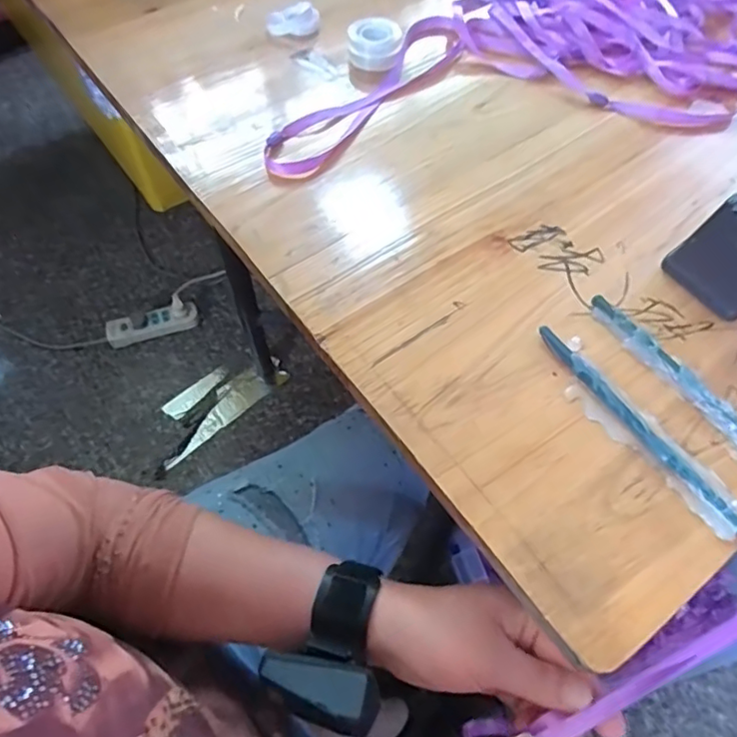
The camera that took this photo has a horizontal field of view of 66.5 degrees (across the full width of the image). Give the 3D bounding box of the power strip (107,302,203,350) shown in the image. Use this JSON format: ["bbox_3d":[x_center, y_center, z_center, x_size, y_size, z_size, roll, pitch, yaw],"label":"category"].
[{"bbox_3d":[-0.463,-0.094,1.209,0.191,0.037,0.060,-17,62,-11],"label":"power strip"}]

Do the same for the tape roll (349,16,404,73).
[{"bbox_3d":[0.007,-0.294,0.511,0.048,0.026,0.053,-2,59,-1],"label":"tape roll"}]

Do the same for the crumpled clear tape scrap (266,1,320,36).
[{"bbox_3d":[-0.071,-0.331,0.536,0.051,0.021,0.025,-12,60,-7],"label":"crumpled clear tape scrap"}]

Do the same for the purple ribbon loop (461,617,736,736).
[{"bbox_3d":[0.161,0.158,0.308,0.243,0.023,0.021,-31,62,7],"label":"purple ribbon loop"}]

